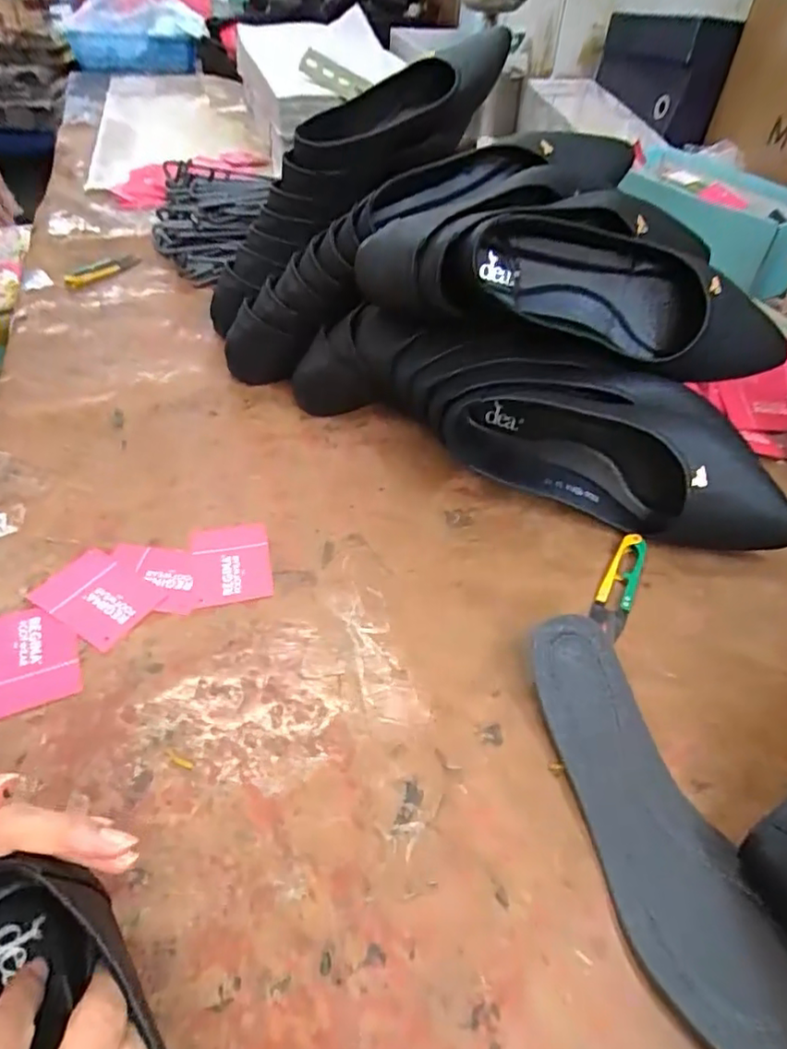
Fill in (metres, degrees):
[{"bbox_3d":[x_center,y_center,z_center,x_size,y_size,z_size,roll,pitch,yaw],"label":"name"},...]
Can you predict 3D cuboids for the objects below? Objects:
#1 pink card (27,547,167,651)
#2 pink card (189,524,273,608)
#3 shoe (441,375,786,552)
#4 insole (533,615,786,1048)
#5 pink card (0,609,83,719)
[{"bbox_3d":[-0.201,0.050,0.416,0.073,0.004,0.056,27,50,18],"label":"pink card"},{"bbox_3d":[-0.119,0.027,0.445,0.055,0.004,0.074,-10,47,-11],"label":"pink card"},{"bbox_3d":[0.170,-0.052,0.467,0.256,0.093,0.073,16,48,13],"label":"shoe"},{"bbox_3d":[0.136,0.159,0.302,0.072,0.030,0.243,-16,49,-16],"label":"insole"},{"bbox_3d":[-0.228,0.083,0.379,0.055,0.004,0.070,-15,52,-21],"label":"pink card"}]

